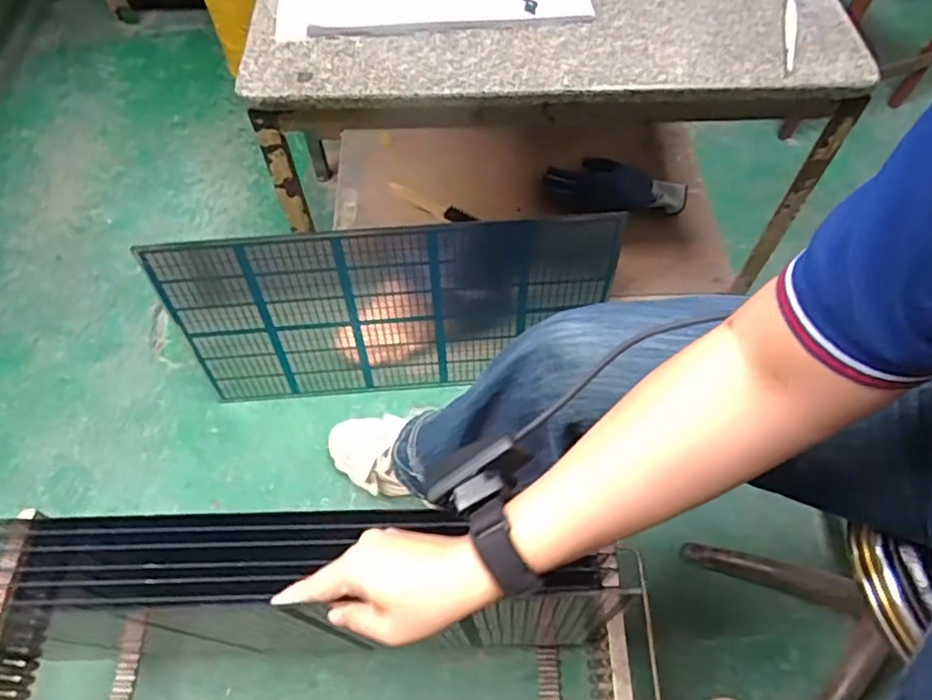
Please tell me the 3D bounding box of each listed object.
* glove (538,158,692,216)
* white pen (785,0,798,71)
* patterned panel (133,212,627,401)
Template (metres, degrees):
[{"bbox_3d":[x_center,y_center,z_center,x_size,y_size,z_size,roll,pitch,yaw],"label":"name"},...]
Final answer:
[{"bbox_3d":[0.238,-0.271,1.018,0.216,0.033,0.107,3,59,2],"label":"glove"},{"bbox_3d":[0.334,-0.333,0.647,0.012,0.008,0.142,16,59,7],"label":"white pen"},{"bbox_3d":[-0.096,-0.047,0.886,0.582,0.323,0.013,-5,52,-3],"label":"patterned panel"}]

